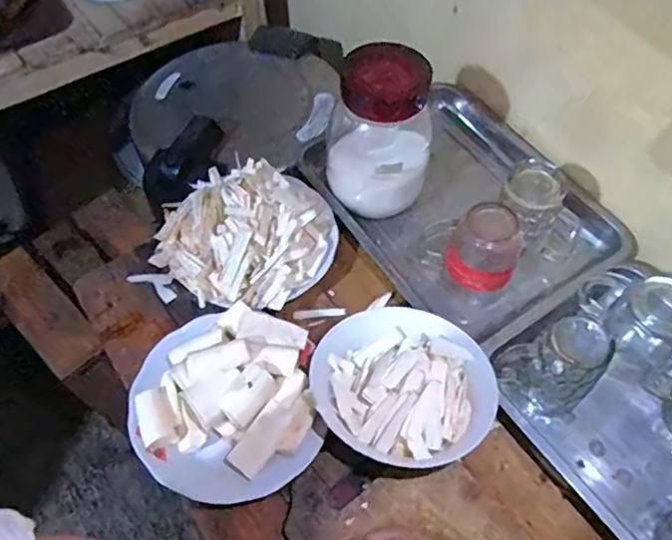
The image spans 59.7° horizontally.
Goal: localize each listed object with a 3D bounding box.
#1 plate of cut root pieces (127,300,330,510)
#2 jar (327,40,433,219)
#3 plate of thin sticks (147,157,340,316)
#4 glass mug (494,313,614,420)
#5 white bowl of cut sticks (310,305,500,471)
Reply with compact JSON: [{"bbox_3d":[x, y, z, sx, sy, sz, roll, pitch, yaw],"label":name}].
[{"bbox_3d":[-0.115,0.134,0.613,0.184,0.051,0.199,0,58,0],"label":"plate of cut root pieces"},{"bbox_3d":[0.052,-0.162,0.714,0.122,0.188,0.097,7,58,4],"label":"jar"},{"bbox_3d":[-0.112,-0.046,0.712,0.214,0.061,0.185,7,58,4],"label":"plate of thin sticks"},{"bbox_3d":[0.234,0.098,0.621,0.093,0.112,0.083,-38,65,-21],"label":"glass mug"},{"bbox_3d":[0.070,0.121,0.617,0.174,0.071,0.182,0,58,0],"label":"white bowl of cut sticks"}]

